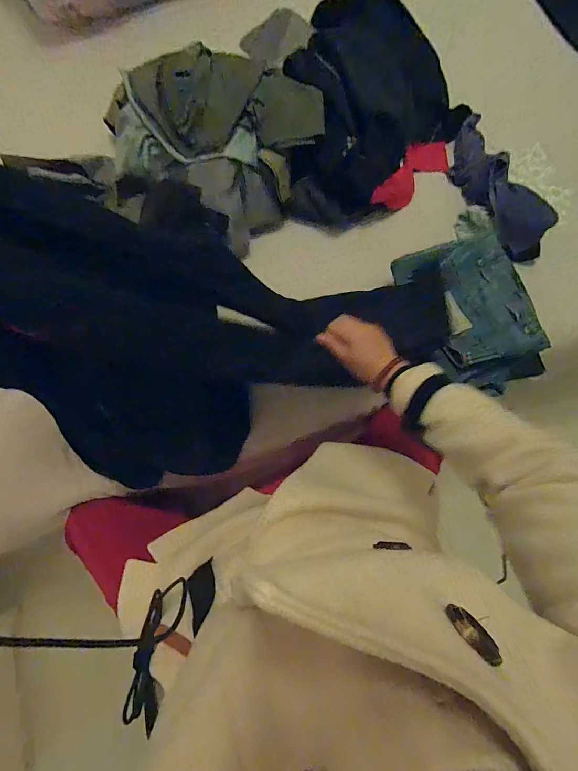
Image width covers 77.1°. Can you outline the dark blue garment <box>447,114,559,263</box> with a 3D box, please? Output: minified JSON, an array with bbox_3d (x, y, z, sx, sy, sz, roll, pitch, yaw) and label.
[{"bbox_3d":[0.437,-0.444,0.790,0.110,0.113,0.379,-12,74,-4],"label":"dark blue garment"}]

